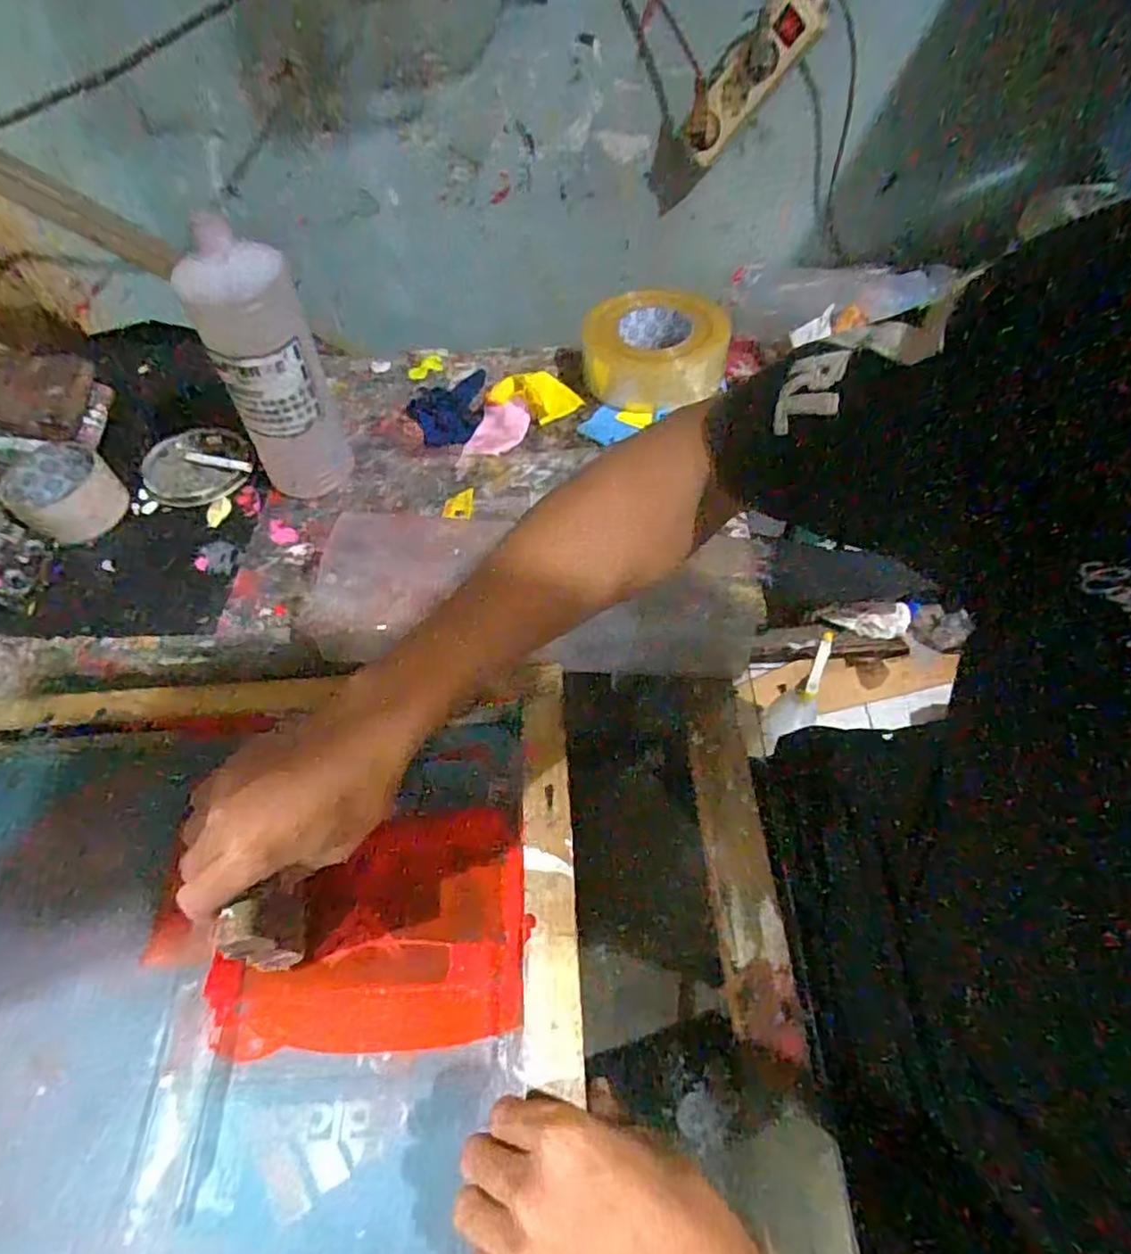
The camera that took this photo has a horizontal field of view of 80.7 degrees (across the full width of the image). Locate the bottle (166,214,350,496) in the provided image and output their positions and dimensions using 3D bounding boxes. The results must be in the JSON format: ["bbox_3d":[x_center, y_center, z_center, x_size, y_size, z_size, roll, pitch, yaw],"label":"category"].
[{"bbox_3d":[-0.249,-0.217,0.572,0.081,0.223,0.080,-21,58,-10],"label":"bottle"}]

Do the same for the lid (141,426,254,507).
[{"bbox_3d":[-0.370,-0.165,0.667,0.100,0.015,0.117,-24,58,-13],"label":"lid"}]

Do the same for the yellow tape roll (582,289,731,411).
[{"bbox_3d":[0.094,-0.309,0.717,0.145,0.060,0.150,-1,56,2],"label":"yellow tape roll"}]

